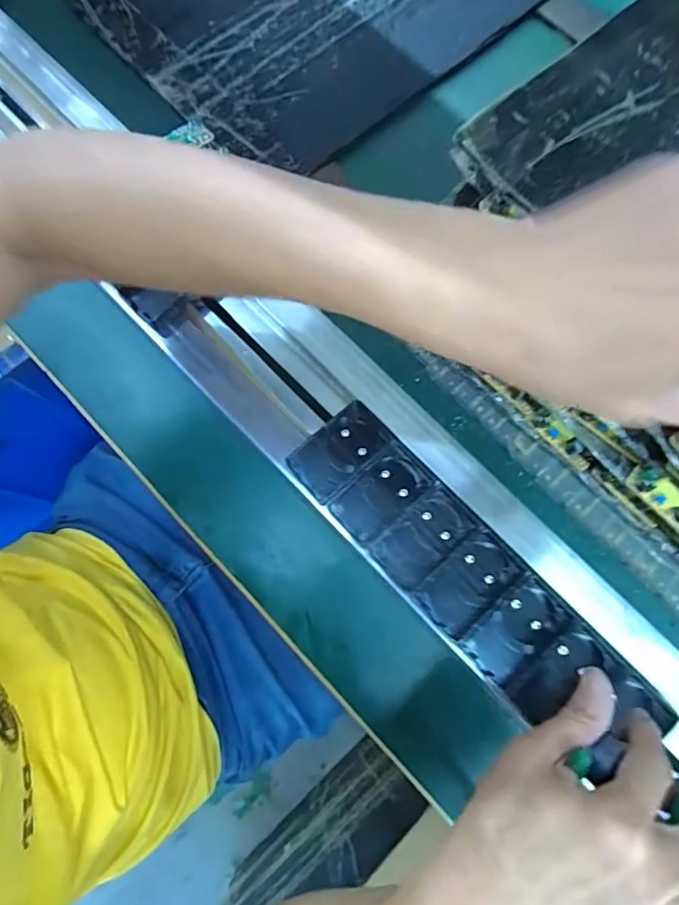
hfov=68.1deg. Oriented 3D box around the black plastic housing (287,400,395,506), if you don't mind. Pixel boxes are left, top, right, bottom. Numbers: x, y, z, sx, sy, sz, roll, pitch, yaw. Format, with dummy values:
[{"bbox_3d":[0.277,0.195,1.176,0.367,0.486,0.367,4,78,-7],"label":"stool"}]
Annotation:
[{"bbox_3d":[0.001,-0.001,0.371,0.073,0.016,0.043,-41,80,-11],"label":"black plastic housing"}]

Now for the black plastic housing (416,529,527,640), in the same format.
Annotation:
[{"bbox_3d":[0.091,0.091,0.352,0.067,0.017,0.041,-37,79,-10],"label":"black plastic housing"}]

